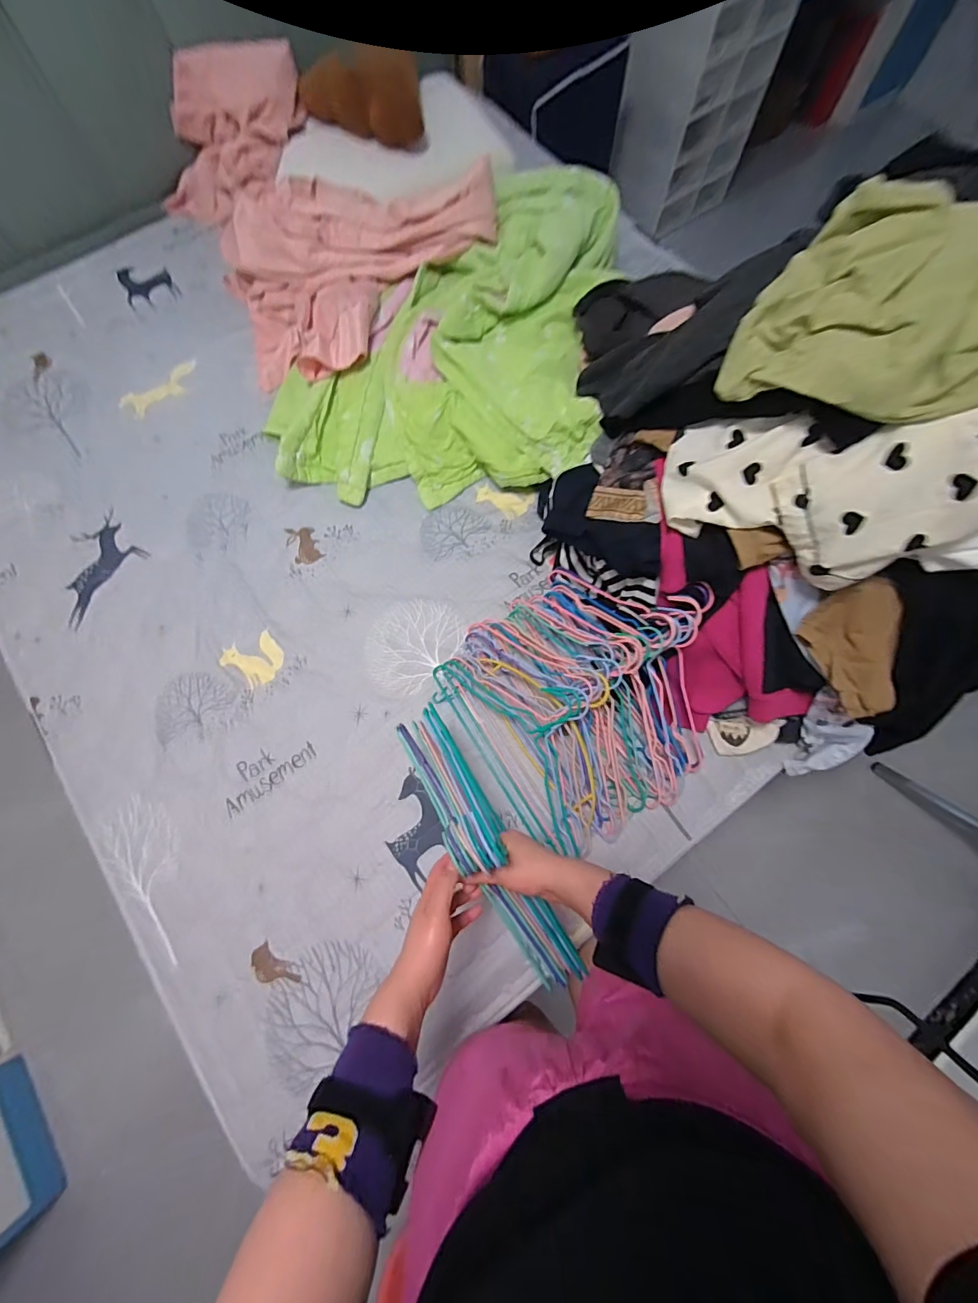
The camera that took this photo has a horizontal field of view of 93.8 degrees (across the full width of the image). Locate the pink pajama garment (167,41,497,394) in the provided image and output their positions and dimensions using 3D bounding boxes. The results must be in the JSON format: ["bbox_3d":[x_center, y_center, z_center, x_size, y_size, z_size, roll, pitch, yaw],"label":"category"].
[{"bbox_3d":[-0.447,-0.962,1.021,0.760,0.192,0.567,38,78,9],"label":"pink pajama garment"}]

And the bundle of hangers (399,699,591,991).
[{"bbox_3d":[-0.004,0.233,0.560,0.066,0.160,0.381,-31,74,-9],"label":"bundle of hangers"}]

